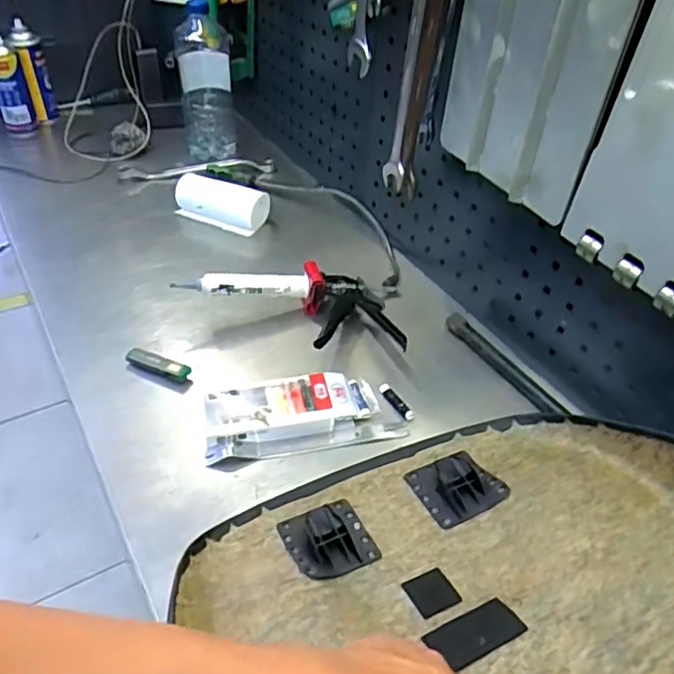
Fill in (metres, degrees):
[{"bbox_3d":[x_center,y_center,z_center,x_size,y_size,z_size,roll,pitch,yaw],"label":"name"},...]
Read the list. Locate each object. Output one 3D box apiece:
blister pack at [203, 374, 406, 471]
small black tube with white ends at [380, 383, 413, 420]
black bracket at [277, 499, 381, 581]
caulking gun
[{"bbox_3d":[-0.039,0.086,0.715,0.232,0.032,0.095,-8,44,-13],"label":"blister pack"},{"bbox_3d":[0.072,0.078,0.747,0.013,0.010,0.057,-20,48,-24],"label":"small black tube with white ends"},{"bbox_3d":[-0.008,0.197,0.595,0.079,0.022,0.079,-16,46,-20],"label":"black bracket"},{"bbox_3d":[-0.053,-0.031,0.817,0.302,0.068,0.166,-8,44,-13],"label":"caulking gun"}]

